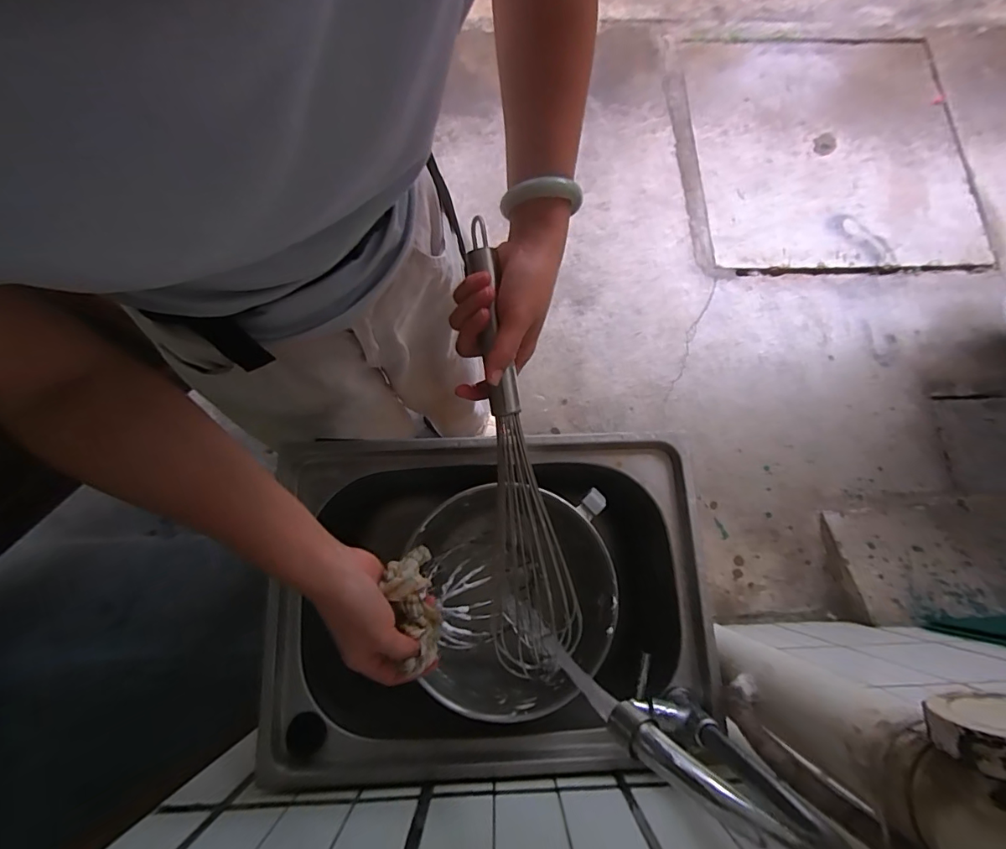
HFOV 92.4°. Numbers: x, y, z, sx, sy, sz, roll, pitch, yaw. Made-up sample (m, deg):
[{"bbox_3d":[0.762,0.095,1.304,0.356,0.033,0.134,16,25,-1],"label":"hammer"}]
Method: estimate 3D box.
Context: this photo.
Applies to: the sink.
[{"bbox_3d":[-0.018,0.213,0.628,0.464,0.266,0.361,-2,78,-2],"label":"sink"}]

